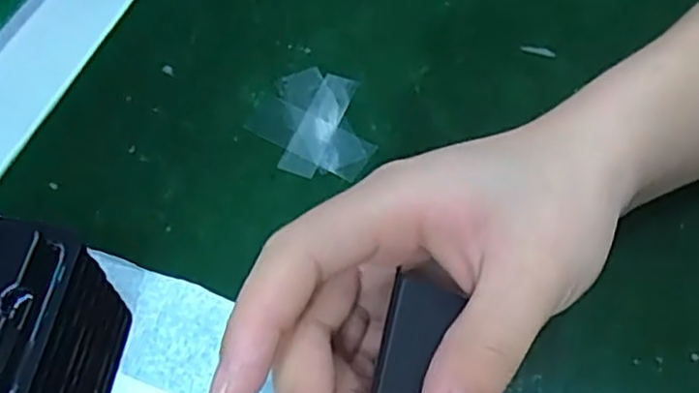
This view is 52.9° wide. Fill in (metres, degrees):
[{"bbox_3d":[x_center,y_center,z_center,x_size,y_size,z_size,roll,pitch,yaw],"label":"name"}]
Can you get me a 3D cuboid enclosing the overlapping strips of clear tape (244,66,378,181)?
[{"bbox_3d":[-0.015,-0.033,0.304,0.056,0.004,0.053,22,61,12],"label":"overlapping strips of clear tape"}]

